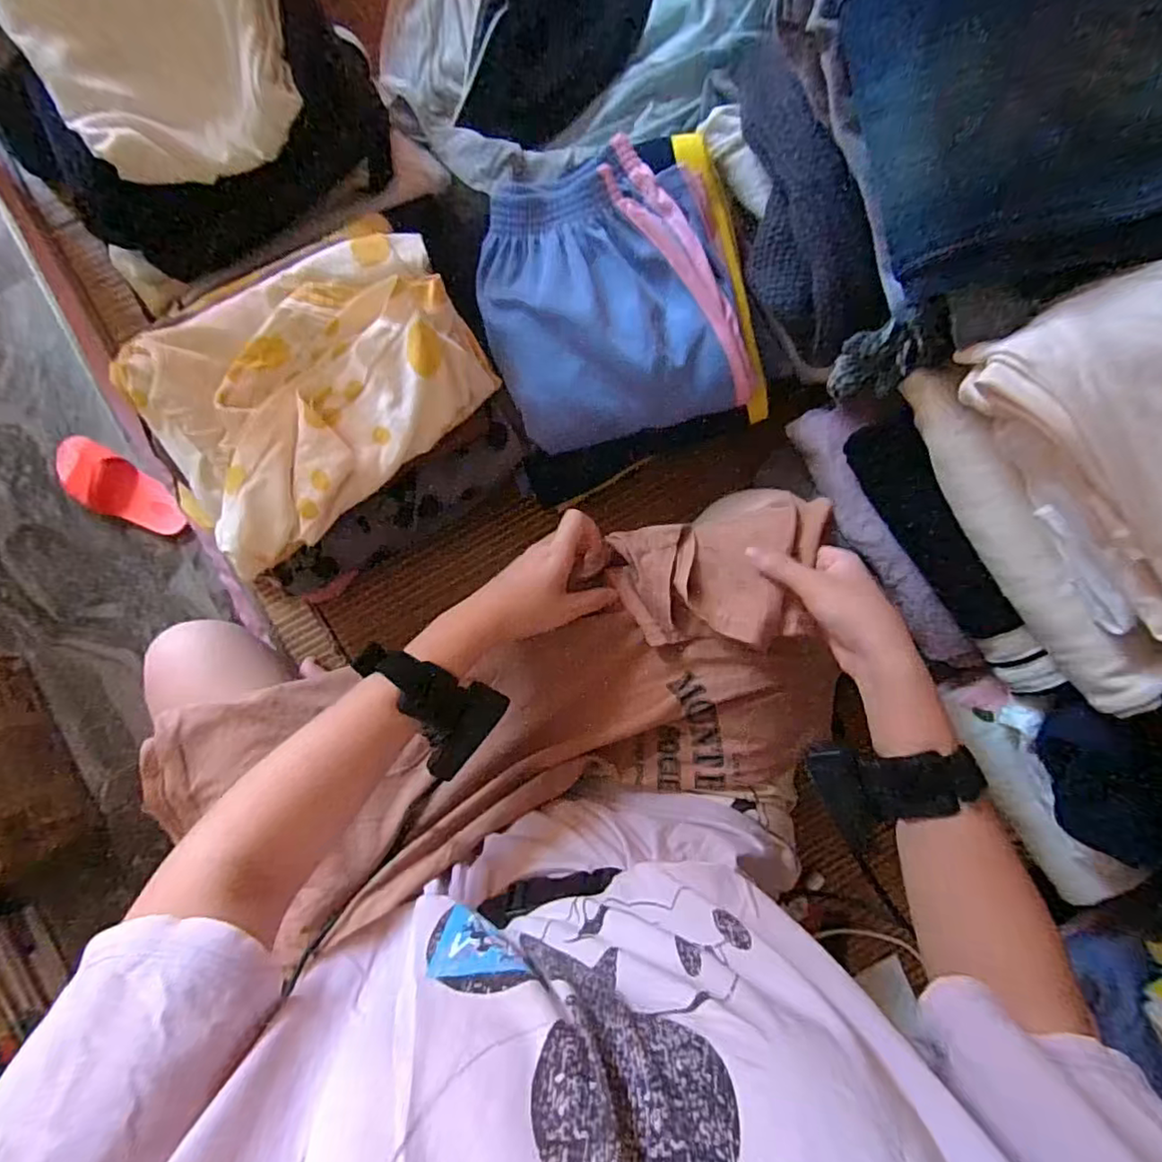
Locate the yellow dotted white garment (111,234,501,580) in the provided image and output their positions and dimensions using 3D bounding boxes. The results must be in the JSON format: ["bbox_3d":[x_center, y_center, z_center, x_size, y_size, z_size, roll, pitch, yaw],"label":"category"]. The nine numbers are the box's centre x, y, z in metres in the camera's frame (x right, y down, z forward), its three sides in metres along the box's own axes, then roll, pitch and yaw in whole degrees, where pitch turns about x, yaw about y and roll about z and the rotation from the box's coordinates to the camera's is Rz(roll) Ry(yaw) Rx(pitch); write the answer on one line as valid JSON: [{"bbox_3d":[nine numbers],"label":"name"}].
[{"bbox_3d":[-0.198,-0.146,0.446,0.240,0.066,0.170,-39,88,-2],"label":"yellow dotted white garment"}]

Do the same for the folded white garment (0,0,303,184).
[{"bbox_3d":[-0.313,-0.376,0.418,0.205,0.039,0.162,-8,111,-2],"label":"folded white garment"}]

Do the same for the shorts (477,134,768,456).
[{"bbox_3d":[0.029,-0.237,0.502,0.211,0.048,0.219,-17,88,-1],"label":"shorts"}]

